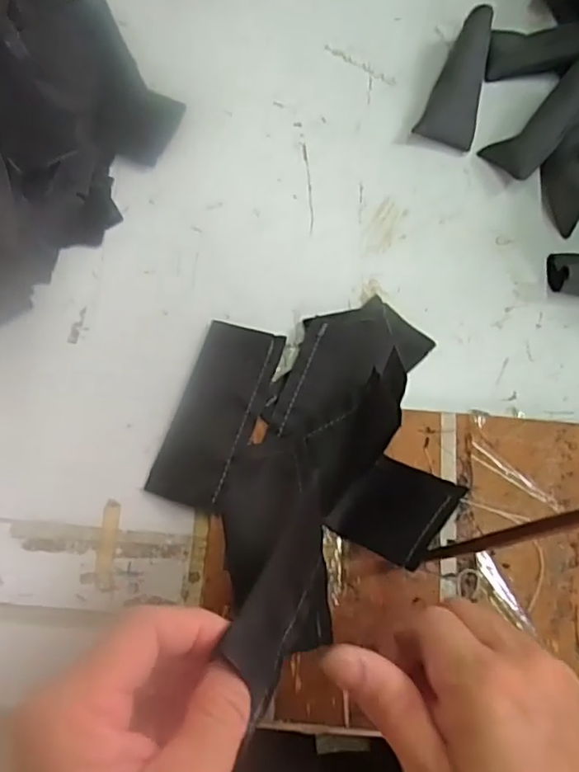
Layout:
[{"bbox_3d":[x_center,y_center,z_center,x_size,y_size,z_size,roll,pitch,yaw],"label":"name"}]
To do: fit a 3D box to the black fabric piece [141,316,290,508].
[{"bbox_3d":[-0.045,0.017,0.364,0.053,0.007,0.115,12,73,22],"label":"black fabric piece"}]

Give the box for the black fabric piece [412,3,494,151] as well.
[{"bbox_3d":[0.126,-0.226,0.434,0.039,0.011,0.103,16,86,4],"label":"black fabric piece"}]

